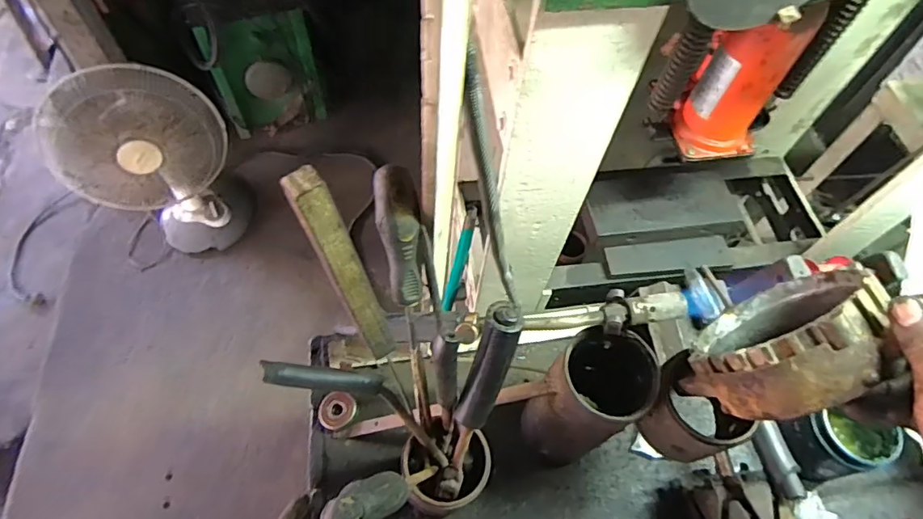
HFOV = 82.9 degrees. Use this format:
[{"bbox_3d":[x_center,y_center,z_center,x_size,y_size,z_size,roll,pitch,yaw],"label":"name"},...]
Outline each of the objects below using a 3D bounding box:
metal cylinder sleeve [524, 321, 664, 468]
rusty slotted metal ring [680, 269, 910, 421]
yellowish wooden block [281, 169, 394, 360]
[{"bbox_3d":[0.125,0.153,0.553,0.090,0.214,0.083,1,60,-3],"label":"metal cylinder sleeve"},{"bbox_3d":[0.250,0.070,0.418,0.063,0.158,0.144,57,32,10],"label":"rusty slotted metal ring"},{"bbox_3d":[-0.074,0.011,0.338,0.023,0.149,0.021,-35,43,-21],"label":"yellowish wooden block"}]

